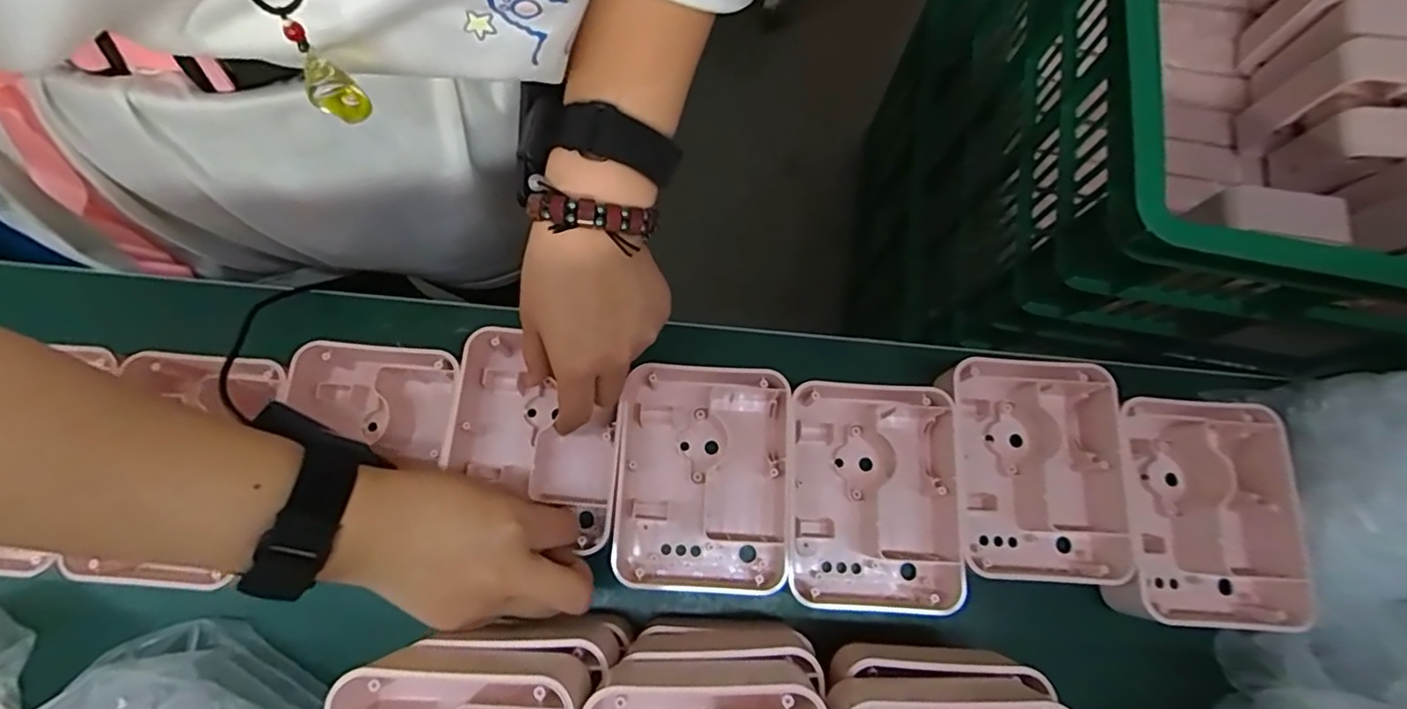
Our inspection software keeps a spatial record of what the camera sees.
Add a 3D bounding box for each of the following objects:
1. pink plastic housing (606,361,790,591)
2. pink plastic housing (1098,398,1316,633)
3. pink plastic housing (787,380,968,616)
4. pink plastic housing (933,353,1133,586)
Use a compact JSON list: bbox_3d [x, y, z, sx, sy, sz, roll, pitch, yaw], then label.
[{"bbox_3d":[0.000,0.074,0.374,0.101,0.035,0.129,2,75,-2],"label":"pink plastic housing"},{"bbox_3d":[0.294,0.090,0.375,0.099,0.041,0.138,9,75,0],"label":"pink plastic housing"},{"bbox_3d":[0.100,0.084,0.373,0.101,0.035,0.133,2,75,-2],"label":"pink plastic housing"},{"bbox_3d":[0.200,0.070,0.386,0.103,0.045,0.133,-1,75,-2],"label":"pink plastic housing"}]

